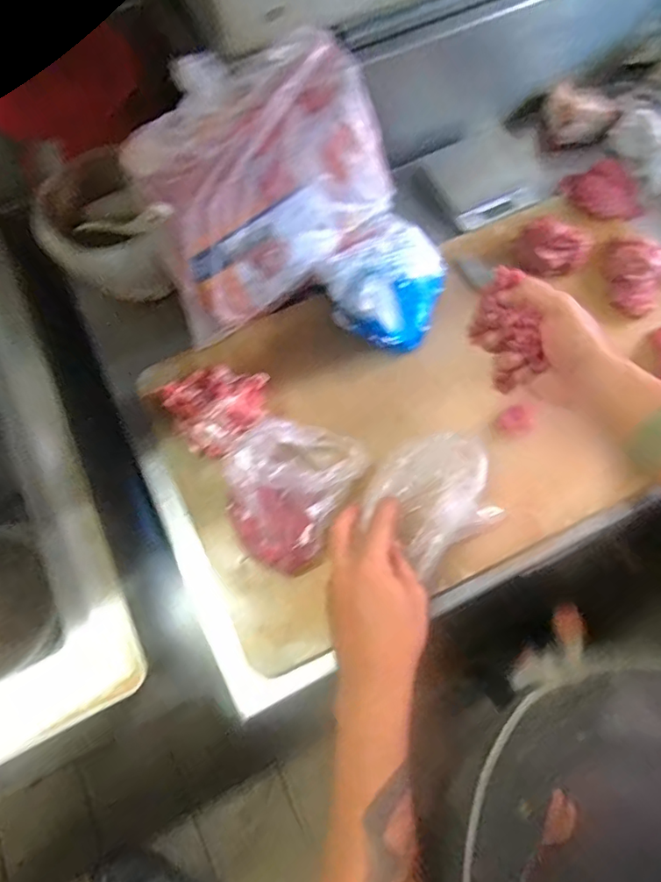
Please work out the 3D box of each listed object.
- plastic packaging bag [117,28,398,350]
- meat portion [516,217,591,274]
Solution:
[{"bbox_3d":[-0.066,-0.265,0.559,0.273,0.229,0.039,-36,39,-10],"label":"plastic packaging bag"},{"bbox_3d":[0.251,-0.221,0.619,0.074,0.035,0.061,25,71,11],"label":"meat portion"}]

